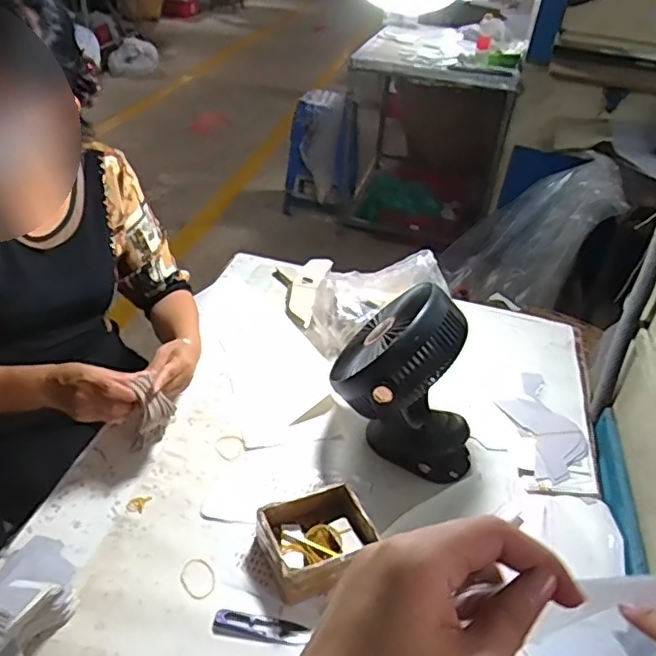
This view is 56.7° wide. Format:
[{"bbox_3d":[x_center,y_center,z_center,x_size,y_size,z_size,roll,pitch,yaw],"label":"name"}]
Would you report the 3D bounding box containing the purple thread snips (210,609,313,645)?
[{"bbox_3d":[-0.074,0.331,0.667,0.105,0.010,0.026,9,37,3],"label":"purple thread snips"}]

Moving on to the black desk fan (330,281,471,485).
[{"bbox_3d":[0.110,0.072,0.820,0.203,0.241,0.188,13,38,10],"label":"black desk fan"}]

